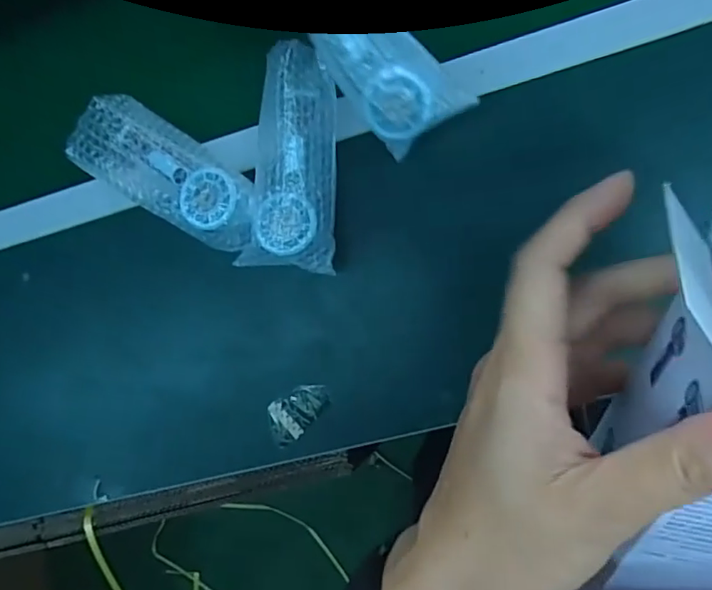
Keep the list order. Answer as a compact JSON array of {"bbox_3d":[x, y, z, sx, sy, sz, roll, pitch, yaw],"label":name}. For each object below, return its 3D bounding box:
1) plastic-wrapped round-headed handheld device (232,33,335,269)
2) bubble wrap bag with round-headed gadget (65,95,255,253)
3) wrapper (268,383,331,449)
[{"bbox_3d":[-0.061,-0.118,0.501,0.088,0.066,0.190,7,93,9],"label":"plastic-wrapped round-headed handheld device"},{"bbox_3d":[-0.179,-0.119,0.542,0.198,0.051,0.083,34,97,7],"label":"bubble wrap bag with round-headed gadget"},{"bbox_3d":[-0.062,0.119,0.571,0.043,0.009,0.074,41,97,6],"label":"wrapper"}]

